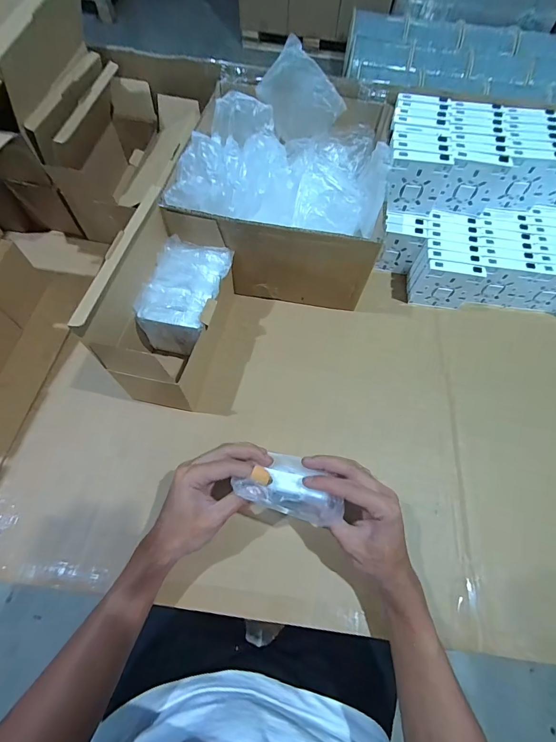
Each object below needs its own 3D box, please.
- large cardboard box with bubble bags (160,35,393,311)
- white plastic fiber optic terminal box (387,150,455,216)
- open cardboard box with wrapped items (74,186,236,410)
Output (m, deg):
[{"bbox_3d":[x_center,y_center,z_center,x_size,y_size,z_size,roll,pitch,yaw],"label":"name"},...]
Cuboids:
[{"bbox_3d":[0.014,-0.301,0.547,0.288,0.209,0.319,8,60,2],"label":"large cardboard box with bubble bags"},{"bbox_3d":[0.213,-0.286,0.515,0.090,0.086,0.020,4,60,0],"label":"white plastic fiber optic terminal box"},{"bbox_3d":[-0.137,-0.084,0.442,0.099,0.195,0.218,11,60,4],"label":"open cardboard box with wrapped items"}]

